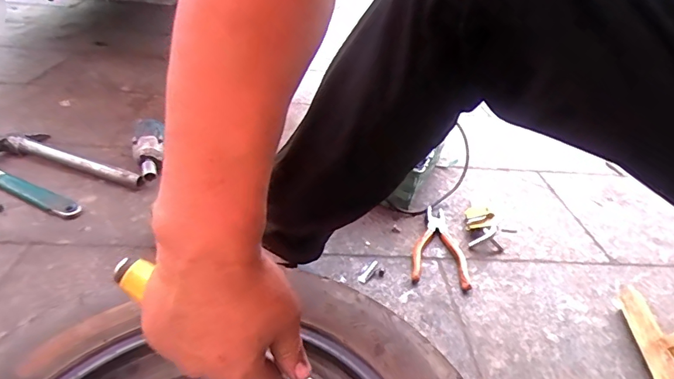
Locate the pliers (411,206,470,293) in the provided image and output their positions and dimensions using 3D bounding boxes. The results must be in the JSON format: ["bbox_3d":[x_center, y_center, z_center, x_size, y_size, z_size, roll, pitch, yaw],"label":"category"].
[{"bbox_3d":[0.164,0.089,0.727,0.081,0.013,0.185,9,32,5],"label":"pliers"}]

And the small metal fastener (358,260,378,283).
[{"bbox_3d":[0.045,0.120,0.660,0.012,0.011,0.045,24,36,26],"label":"small metal fastener"}]

